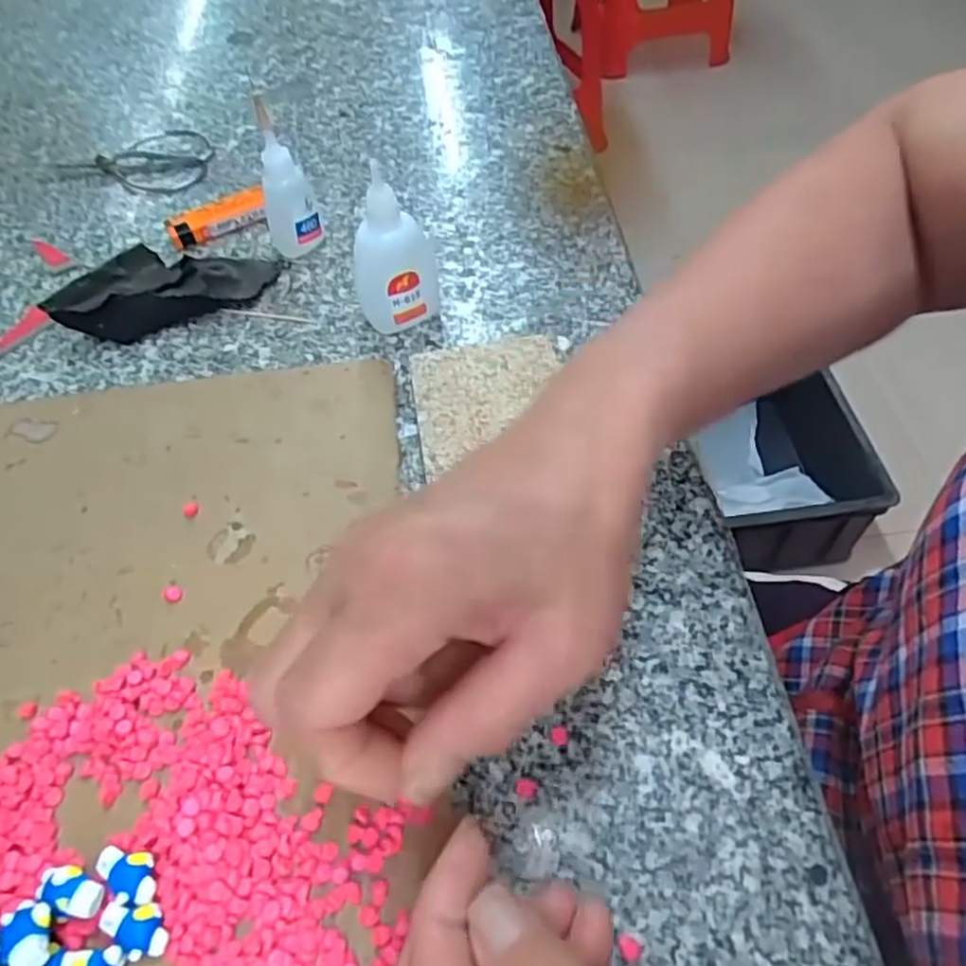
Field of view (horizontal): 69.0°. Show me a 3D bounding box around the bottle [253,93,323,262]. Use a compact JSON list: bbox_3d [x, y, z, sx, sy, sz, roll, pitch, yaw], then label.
[{"bbox_3d":[-0.117,-0.174,0.415,0.019,0.083,0.027,35,63,25],"label":"bottle"}]

